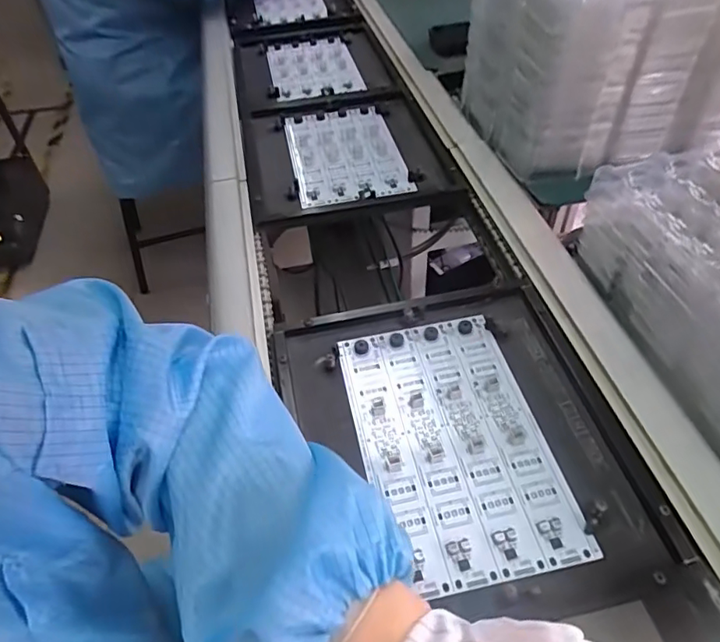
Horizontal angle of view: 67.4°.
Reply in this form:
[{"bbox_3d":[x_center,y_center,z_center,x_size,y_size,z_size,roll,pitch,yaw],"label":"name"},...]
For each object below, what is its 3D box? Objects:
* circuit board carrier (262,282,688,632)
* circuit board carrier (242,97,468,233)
[{"bbox_3d":[0.067,0.082,0.394,0.219,0.014,0.252,-12,47,-6],"label":"circuit board carrier"},{"bbox_3d":[-0.022,-0.210,0.661,0.230,0.020,0.244,-11,47,-5],"label":"circuit board carrier"}]

